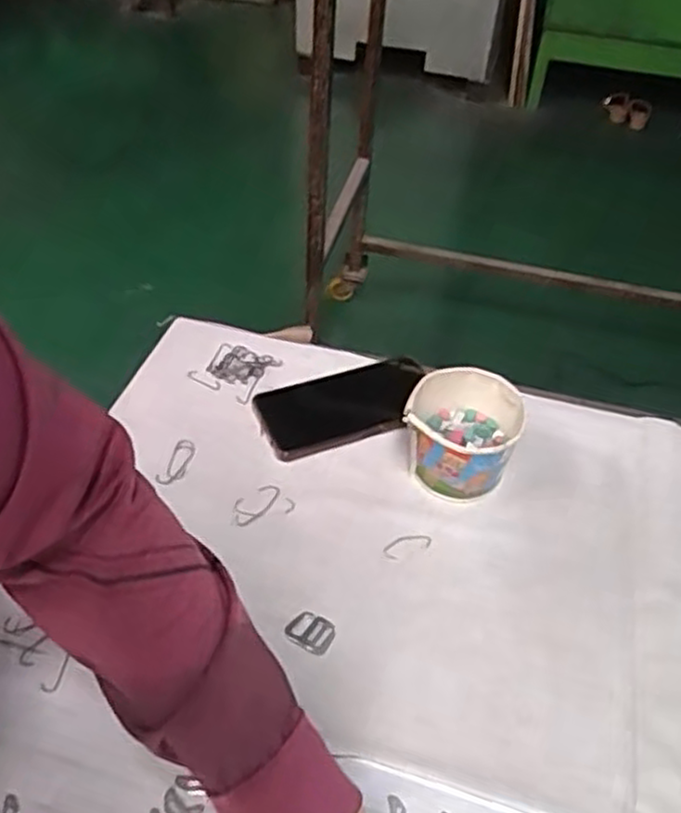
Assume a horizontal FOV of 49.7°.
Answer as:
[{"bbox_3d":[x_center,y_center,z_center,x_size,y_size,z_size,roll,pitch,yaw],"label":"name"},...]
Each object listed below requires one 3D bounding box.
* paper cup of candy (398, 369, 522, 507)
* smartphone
[{"bbox_3d":[0.099,0.025,0.614,0.087,0.073,0.087,3,44,-3],"label":"paper cup of candy"},{"bbox_3d":[0.005,-0.002,0.666,0.154,0.010,0.082,-15,50,-11],"label":"smartphone"}]

